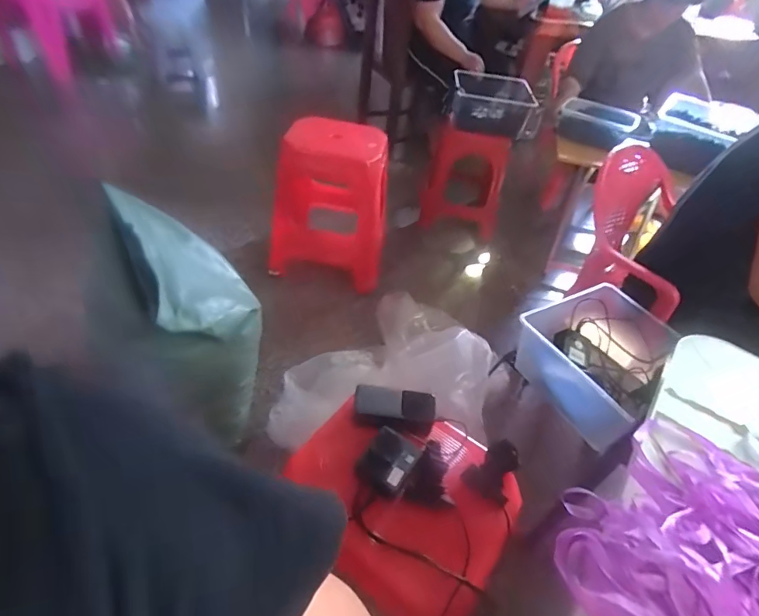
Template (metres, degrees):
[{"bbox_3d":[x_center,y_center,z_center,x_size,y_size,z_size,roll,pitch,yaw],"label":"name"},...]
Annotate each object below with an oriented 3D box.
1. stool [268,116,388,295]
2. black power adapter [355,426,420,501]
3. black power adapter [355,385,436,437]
[{"bbox_3d":[-0.197,-0.410,1.628,0.421,0.541,0.406,0,44,-8],"label":"stool"},{"bbox_3d":[0.014,0.222,0.640,0.070,0.034,0.089,29,48,21],"label":"black power adapter"},{"bbox_3d":[0.025,0.158,0.694,0.128,0.033,0.062,8,44,0],"label":"black power adapter"}]

